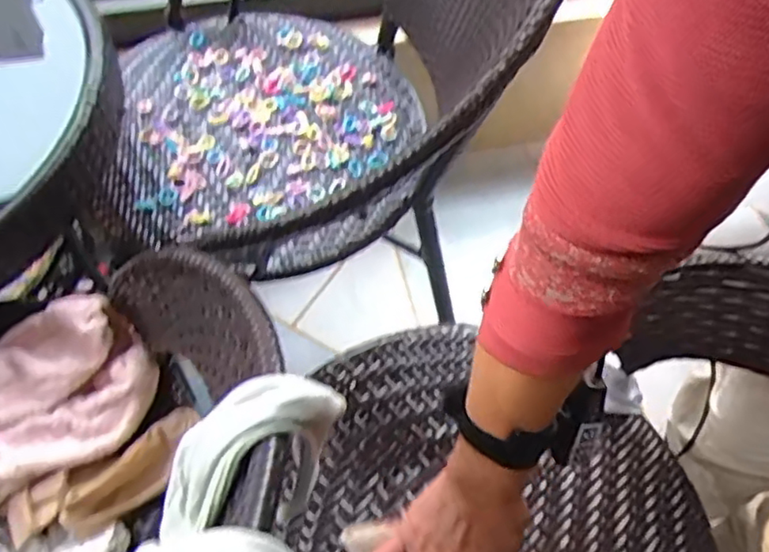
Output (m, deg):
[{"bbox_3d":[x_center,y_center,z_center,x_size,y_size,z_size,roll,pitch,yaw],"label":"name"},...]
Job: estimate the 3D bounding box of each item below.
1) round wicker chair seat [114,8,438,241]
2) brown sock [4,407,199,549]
[{"bbox_3d":[-0.178,-0.231,0.836,0.398,0.044,0.370,1,60,-2],"label":"round wicker chair seat"},{"bbox_3d":[-0.254,0.186,0.555,0.158,0.034,0.064,-28,65,-16],"label":"brown sock"}]

